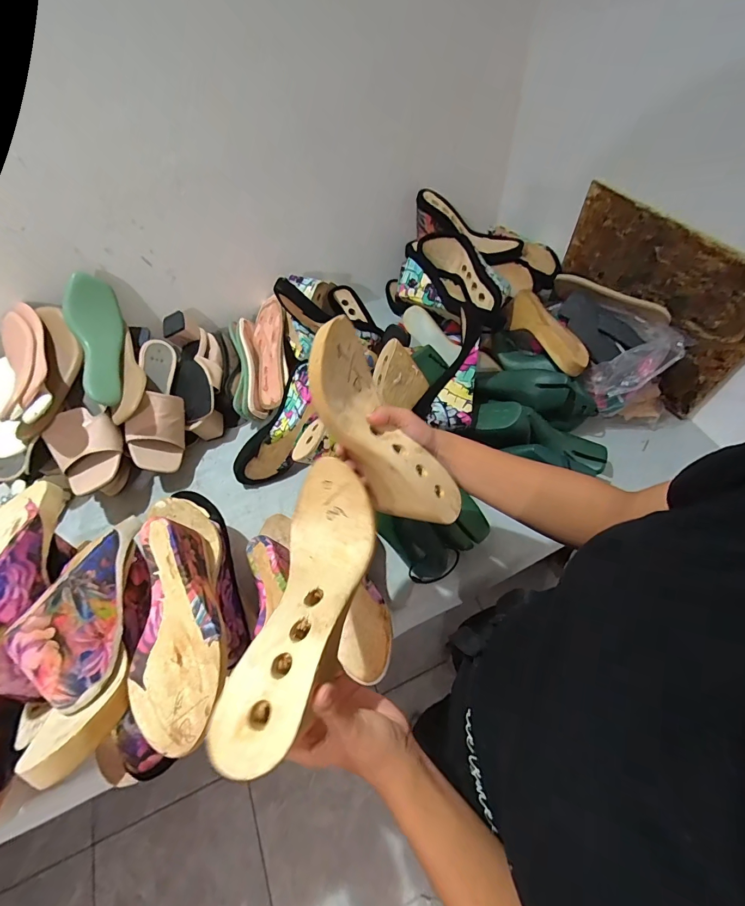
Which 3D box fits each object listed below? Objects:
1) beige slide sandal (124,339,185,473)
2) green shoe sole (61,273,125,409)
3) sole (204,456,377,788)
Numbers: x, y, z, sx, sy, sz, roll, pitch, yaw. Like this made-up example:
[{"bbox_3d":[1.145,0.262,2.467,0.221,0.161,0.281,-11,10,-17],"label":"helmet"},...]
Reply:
[{"bbox_3d":[-0.374,-0.089,0.667,0.086,0.078,0.240,-7,76,-1],"label":"beige slide sandal"},{"bbox_3d":[-0.459,-0.186,0.650,0.026,0.079,0.223,-14,83,27],"label":"green shoe sole"},{"bbox_3d":[-0.049,0.110,0.313,0.077,0.045,0.236,7,43,8],"label":"sole"}]

